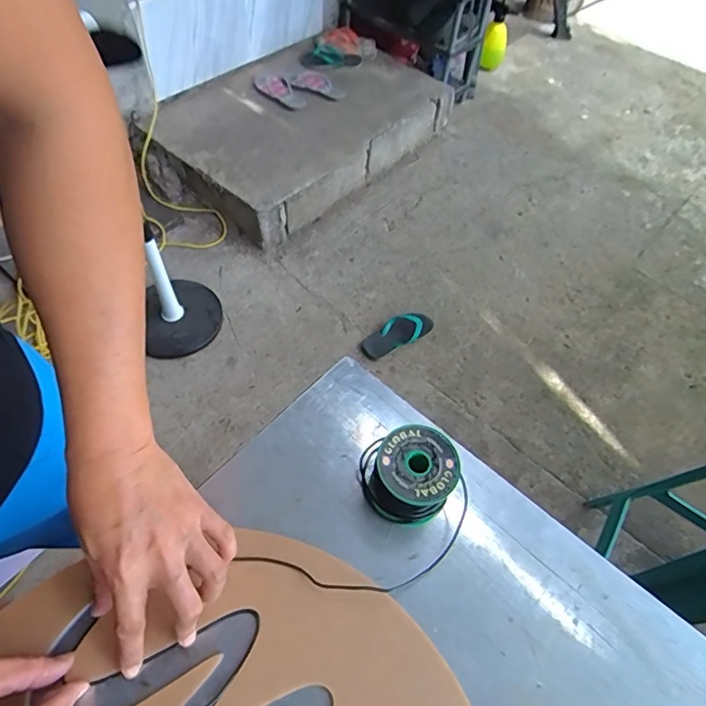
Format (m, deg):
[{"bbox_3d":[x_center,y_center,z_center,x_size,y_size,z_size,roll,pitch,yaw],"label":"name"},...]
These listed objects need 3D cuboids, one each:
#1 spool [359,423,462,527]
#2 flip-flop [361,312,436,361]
[{"bbox_3d":[0.051,0.111,0.461,0.075,0.067,0.073,2,55,-3],"label":"spool"},{"bbox_3d":[0.131,-0.062,1.522,0.230,0.042,0.097,-31,63,-23],"label":"flip-flop"}]

